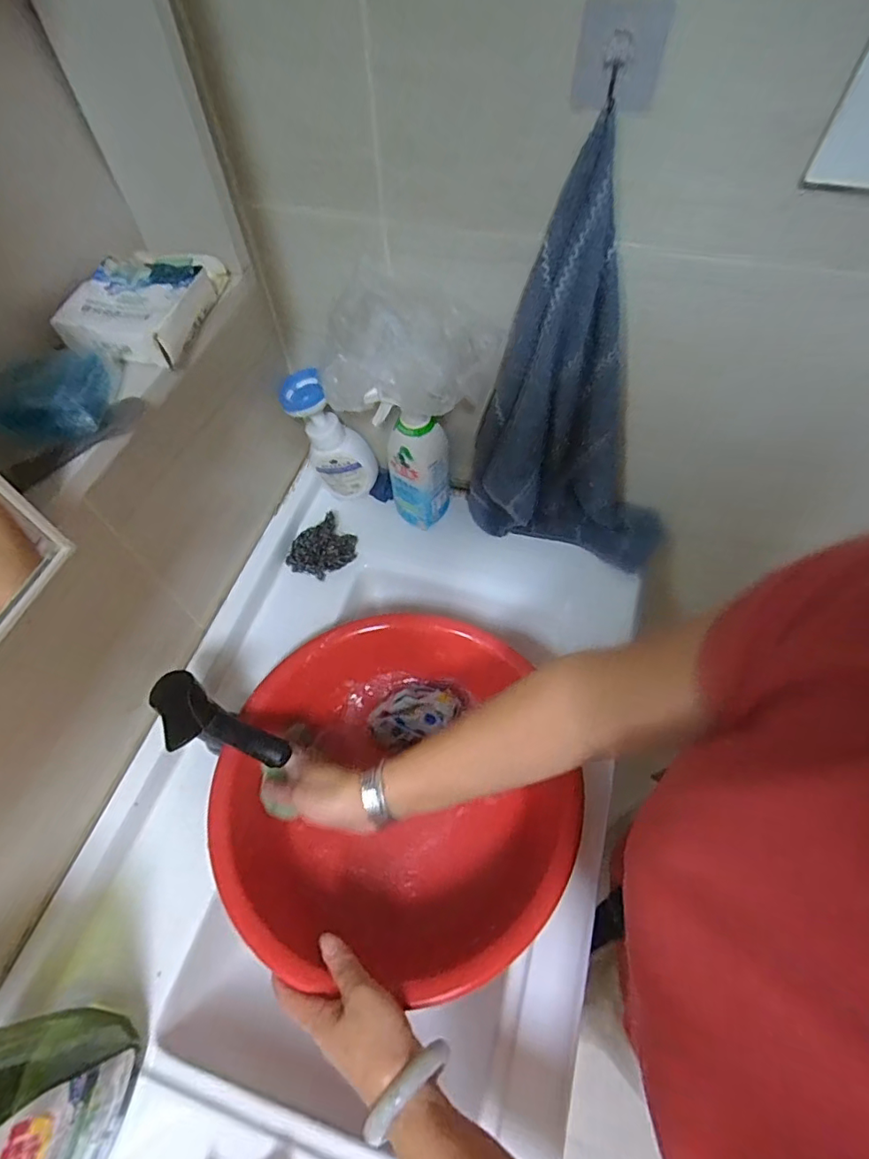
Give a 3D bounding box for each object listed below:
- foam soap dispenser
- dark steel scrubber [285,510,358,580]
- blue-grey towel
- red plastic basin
[{"bbox_3d":[-0.134,-0.178,0.678,0.069,0.179,0.066,16,57,39],"label":"foam soap dispenser"},{"bbox_3d":[-0.148,-0.044,0.687,0.093,0.056,0.063,-19,60,-10],"label":"dark steel scrubber"},{"bbox_3d":[0.167,-0.166,0.544,0.241,0.412,0.067,12,60,9],"label":"blue-grey towel"},{"bbox_3d":[-0.052,0.235,0.567,0.371,0.115,0.356,-1,58,1],"label":"red plastic basin"}]

